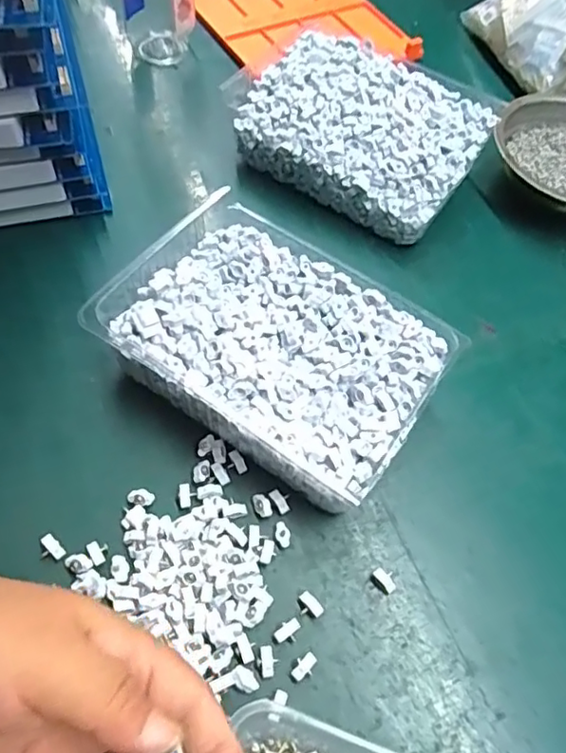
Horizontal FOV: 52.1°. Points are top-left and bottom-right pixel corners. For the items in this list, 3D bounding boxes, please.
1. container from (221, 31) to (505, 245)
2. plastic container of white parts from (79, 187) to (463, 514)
[{"bbox_3d":[0.061,-0.193,0.458,0.176,0.064,0.126,32,63,14],"label":"container"},{"bbox_3d":[-0.002,-0.017,0.347,0.181,0.057,0.129,32,63,14],"label":"plastic container of white parts"}]

